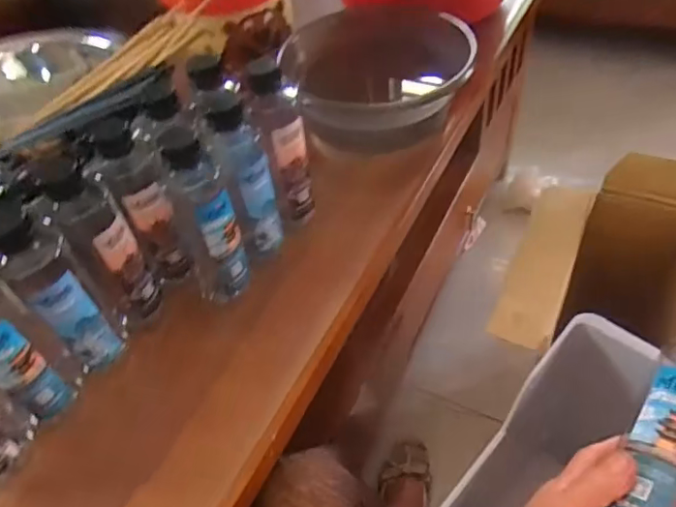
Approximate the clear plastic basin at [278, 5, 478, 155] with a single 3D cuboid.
[{"bbox_3d":[0.045,-0.220,0.695,0.204,0.093,0.210,-3,49,4],"label":"clear plastic basin"}]

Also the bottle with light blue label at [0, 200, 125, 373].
[{"bbox_3d":[-0.222,0.036,0.437,0.048,0.187,0.045,-38,55,-24],"label":"bottle with light blue label"}]

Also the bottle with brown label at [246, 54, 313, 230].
[{"bbox_3d":[-0.053,-0.093,0.540,0.046,0.189,0.055,-13,49,-5],"label":"bottle with brown label"}]

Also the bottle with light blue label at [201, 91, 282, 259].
[{"bbox_3d":[-0.082,-0.055,0.510,0.047,0.196,0.043,-17,49,-8],"label":"bottle with light blue label"}]

